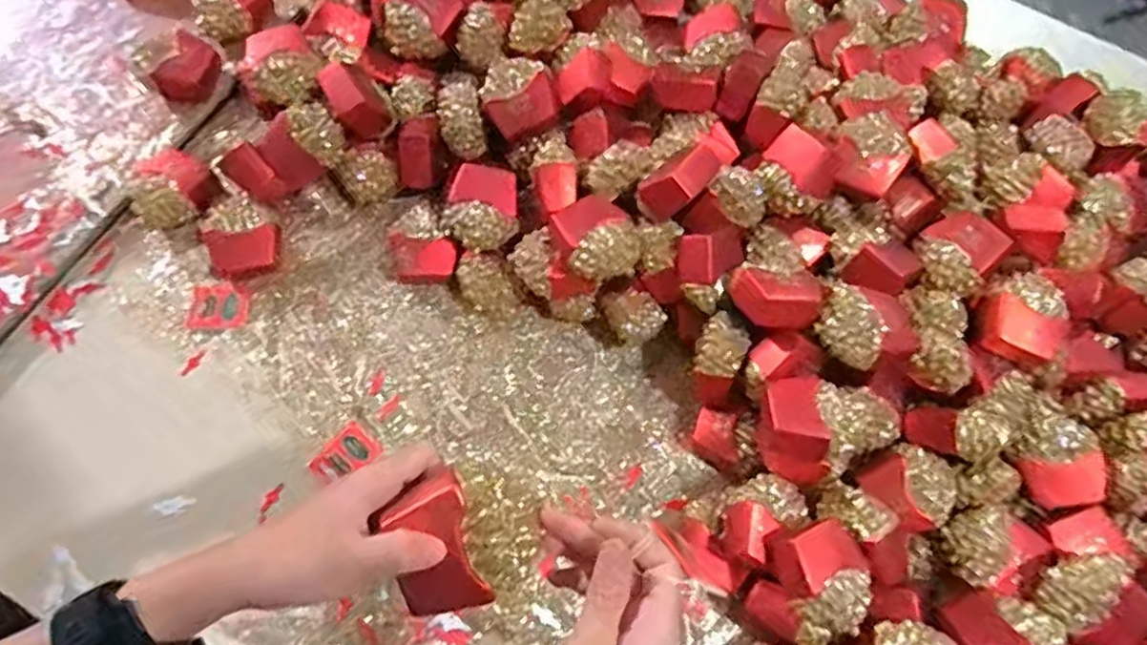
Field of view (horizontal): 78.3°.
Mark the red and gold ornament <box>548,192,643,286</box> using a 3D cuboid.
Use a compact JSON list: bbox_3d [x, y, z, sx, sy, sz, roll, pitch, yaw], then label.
[{"bbox_3d":[0.022,-0.076,0.653,0.069,0.048,0.087,-24,73,-10],"label":"red and gold ornament"}]

